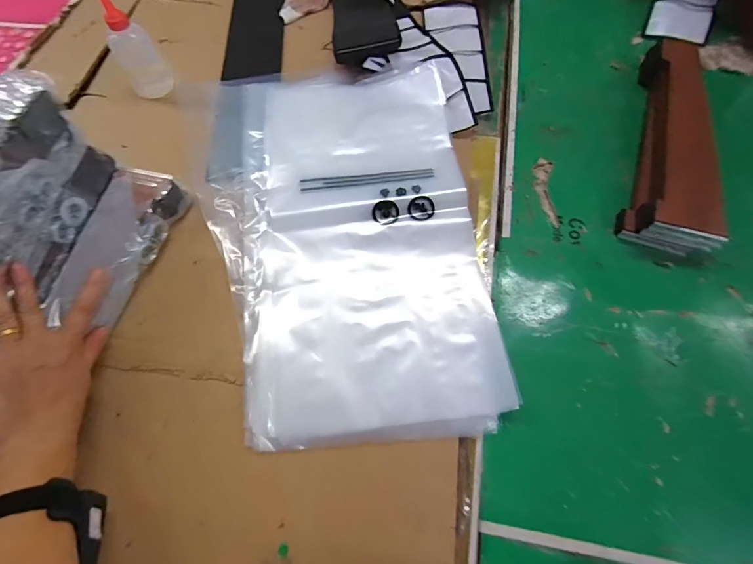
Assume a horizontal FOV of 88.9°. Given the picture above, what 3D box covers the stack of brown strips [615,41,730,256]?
[{"bbox_3d":[0.404,-0.196,0.525,0.097,0.094,0.334,14,66,9],"label":"stack of brown strips"}]

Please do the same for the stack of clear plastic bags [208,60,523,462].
[{"bbox_3d":[-0.046,-0.076,0.496,0.334,0.022,0.523,-6,69,0],"label":"stack of clear plastic bags"}]

